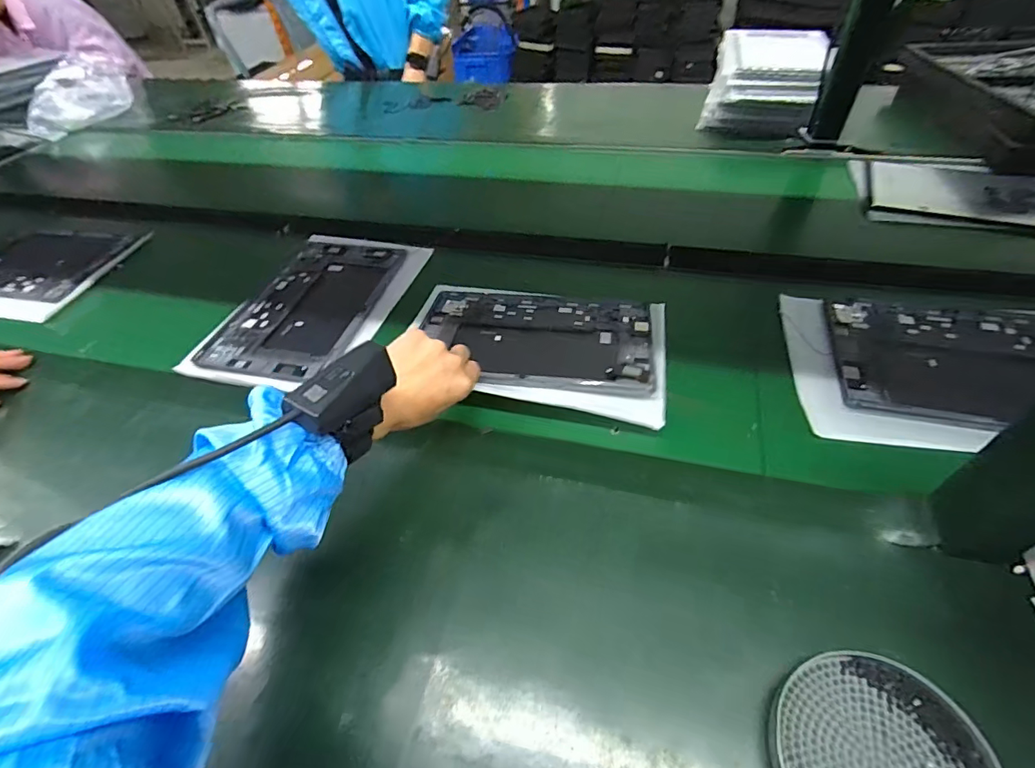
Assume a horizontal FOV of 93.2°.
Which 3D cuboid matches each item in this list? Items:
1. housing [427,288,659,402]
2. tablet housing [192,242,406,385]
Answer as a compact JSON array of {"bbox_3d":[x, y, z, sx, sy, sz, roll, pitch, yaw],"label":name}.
[{"bbox_3d":[0.021,-0.055,0.539,0.250,0.008,0.183,3,39,7],"label":"housing"},{"bbox_3d":[-0.265,-0.103,0.625,0.162,0.007,0.250,10,50,11],"label":"tablet housing"}]

